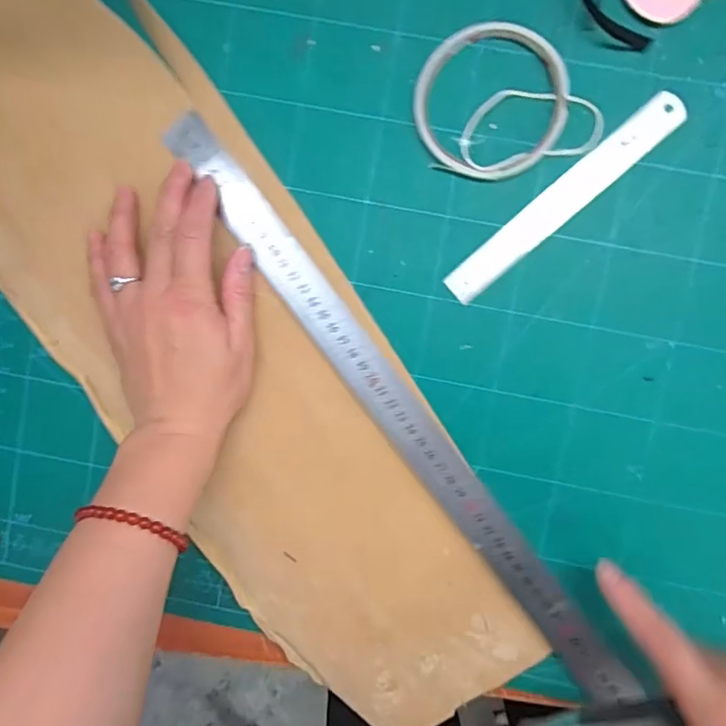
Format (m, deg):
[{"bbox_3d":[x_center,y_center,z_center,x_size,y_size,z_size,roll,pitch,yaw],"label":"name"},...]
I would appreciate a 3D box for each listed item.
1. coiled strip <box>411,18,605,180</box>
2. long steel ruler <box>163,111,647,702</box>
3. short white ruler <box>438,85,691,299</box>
[{"bbox_3d":[0.082,-0.156,0.325,0.102,0.008,0.089,-19,94,5],"label":"coiled strip"},{"bbox_3d":[0.025,0.031,0.344,0.033,0.006,0.447,-38,91,3],"label":"long steel ruler"},{"bbox_3d":[0.120,-0.098,0.330,0.166,0.004,0.024,-40,92,6],"label":"short white ruler"}]

